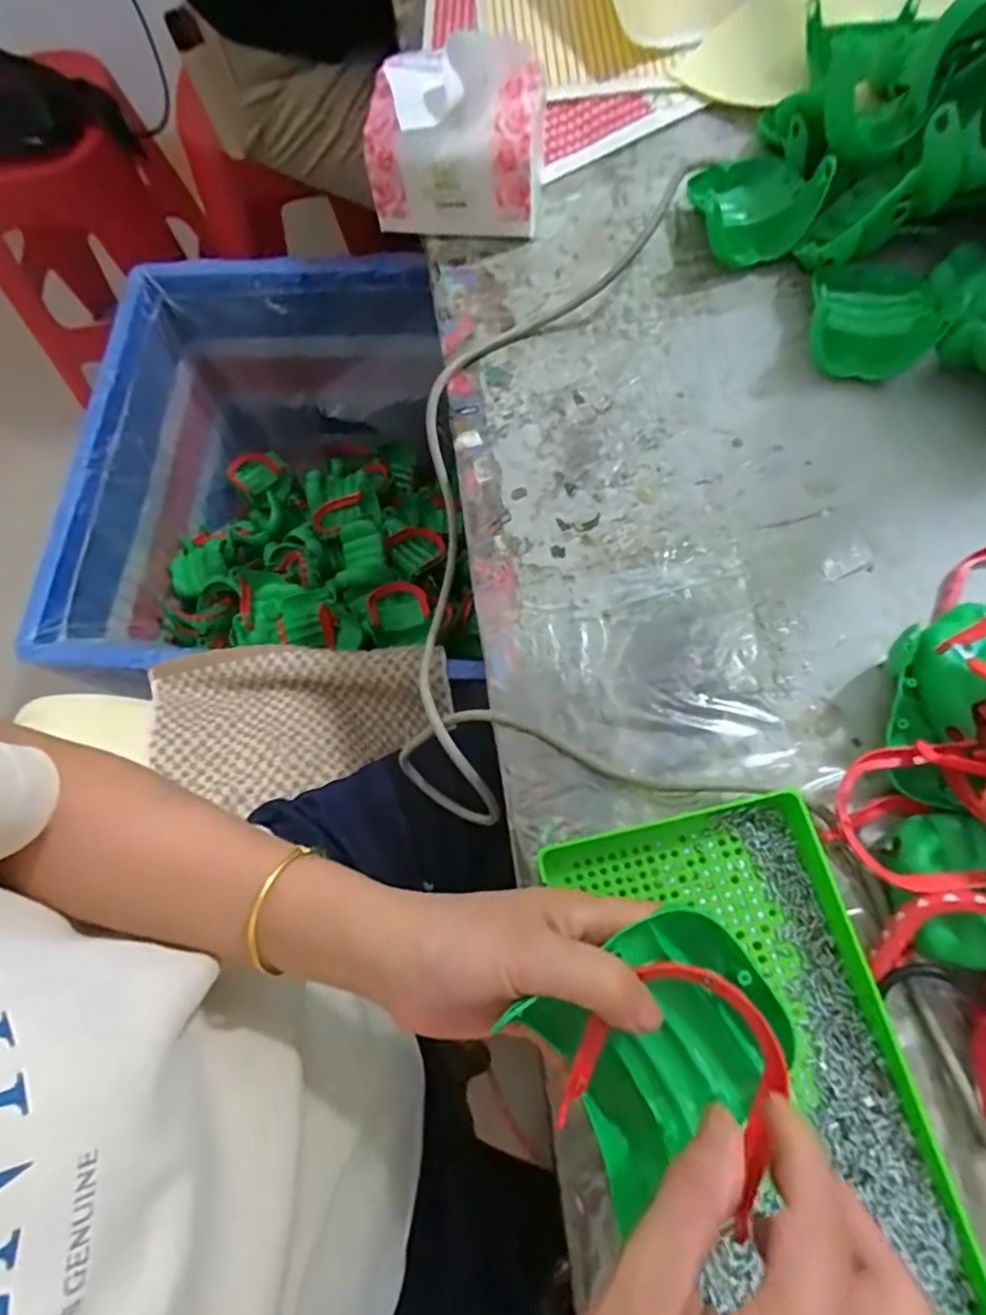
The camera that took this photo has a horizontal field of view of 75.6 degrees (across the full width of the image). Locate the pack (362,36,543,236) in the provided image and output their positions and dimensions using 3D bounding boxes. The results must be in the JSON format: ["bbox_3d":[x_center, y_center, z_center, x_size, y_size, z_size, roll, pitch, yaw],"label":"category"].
[{"bbox_3d":[-0.031,-0.393,0.496,0.131,0.108,0.062,-2,72,3],"label":"pack"}]

